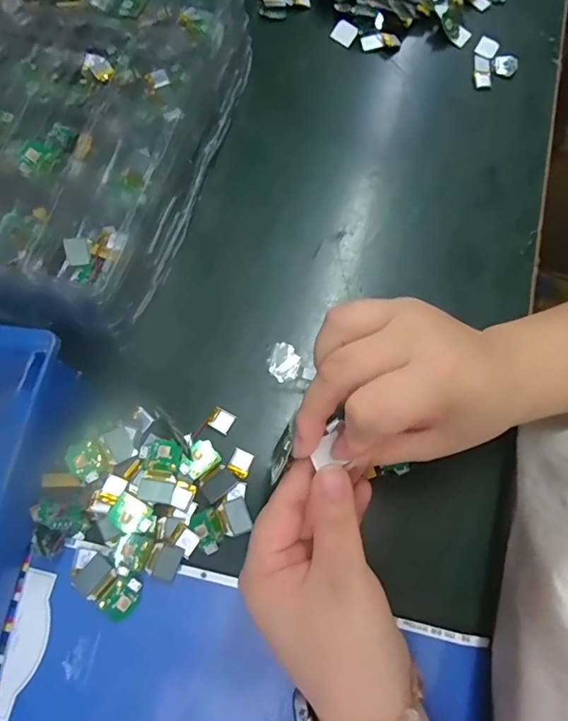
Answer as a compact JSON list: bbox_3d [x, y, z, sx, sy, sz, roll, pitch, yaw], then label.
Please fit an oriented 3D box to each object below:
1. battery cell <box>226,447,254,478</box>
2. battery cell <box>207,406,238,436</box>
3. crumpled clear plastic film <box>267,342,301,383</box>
[{"bbox_3d":[-0.029,0.067,0.311,0.014,0.004,0.018,21,71,7],"label":"battery cell"},{"bbox_3d":[-0.042,0.041,0.323,0.016,0.004,0.015,28,72,9],"label":"battery cell"},{"bbox_3d":[0.000,0.003,0.343,0.023,0.015,0.028,14,70,5],"label":"crumpled clear plastic film"}]

